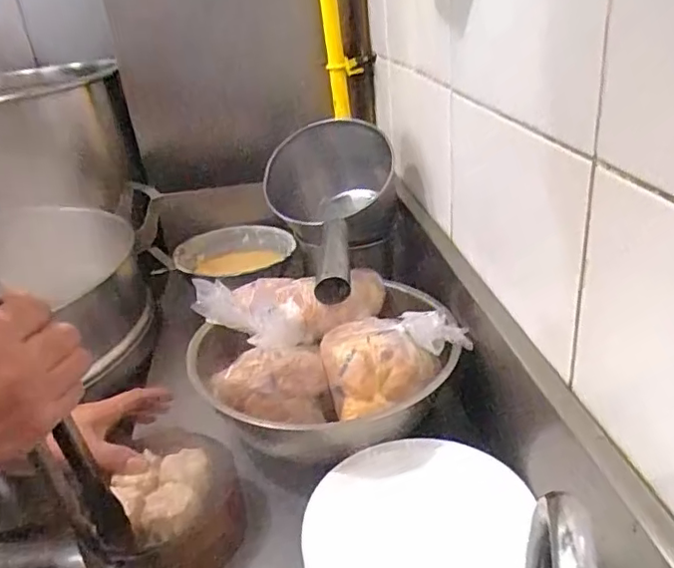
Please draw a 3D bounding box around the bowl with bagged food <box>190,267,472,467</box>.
[{"bbox_3d":[-0.012,0.061,0.625,0.263,0.130,0.232,-11,27,-9],"label":"bowl with bagged food"}]

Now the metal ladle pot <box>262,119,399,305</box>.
[{"bbox_3d":[0.004,-0.114,0.787,0.179,0.146,0.360,-9,27,-5],"label":"metal ladle pot"}]

